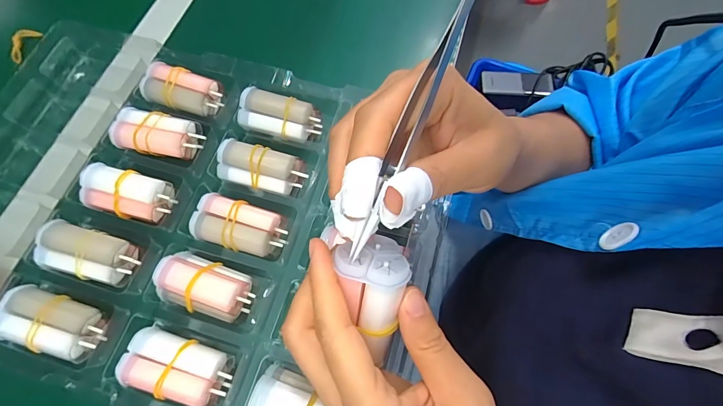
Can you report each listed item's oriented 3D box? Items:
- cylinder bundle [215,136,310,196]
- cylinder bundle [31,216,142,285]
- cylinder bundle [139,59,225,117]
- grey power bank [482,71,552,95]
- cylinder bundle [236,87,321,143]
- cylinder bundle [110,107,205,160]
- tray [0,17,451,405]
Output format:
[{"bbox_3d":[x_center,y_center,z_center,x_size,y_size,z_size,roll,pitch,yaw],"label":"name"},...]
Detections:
[{"bbox_3d":[-0.081,-0.029,0.299,0.068,0.022,0.032,11,68,6],"label":"cylinder bundle"},{"bbox_3d":[-0.204,0.039,0.277,0.067,0.028,0.034,14,68,7],"label":"cylinder bundle"},{"bbox_3d":[-0.159,-0.101,0.327,0.066,0.019,0.034,17,69,8],"label":"cylinder bundle"},{"bbox_3d":[0.275,-0.217,0.658,0.123,0.009,0.049,0,69,-1],"label":"grey power bank"},{"bbox_3d":[-0.070,-0.074,0.315,0.068,0.019,0.032,14,68,7],"label":"cylinder bundle"},{"bbox_3d":[-0.172,-0.059,0.312,0.067,0.021,0.037,12,68,6],"label":"cylinder bundle"},{"bbox_3d":[-0.142,0.001,0.296,0.394,0.038,0.277,16,69,8],"label":"tray"}]

